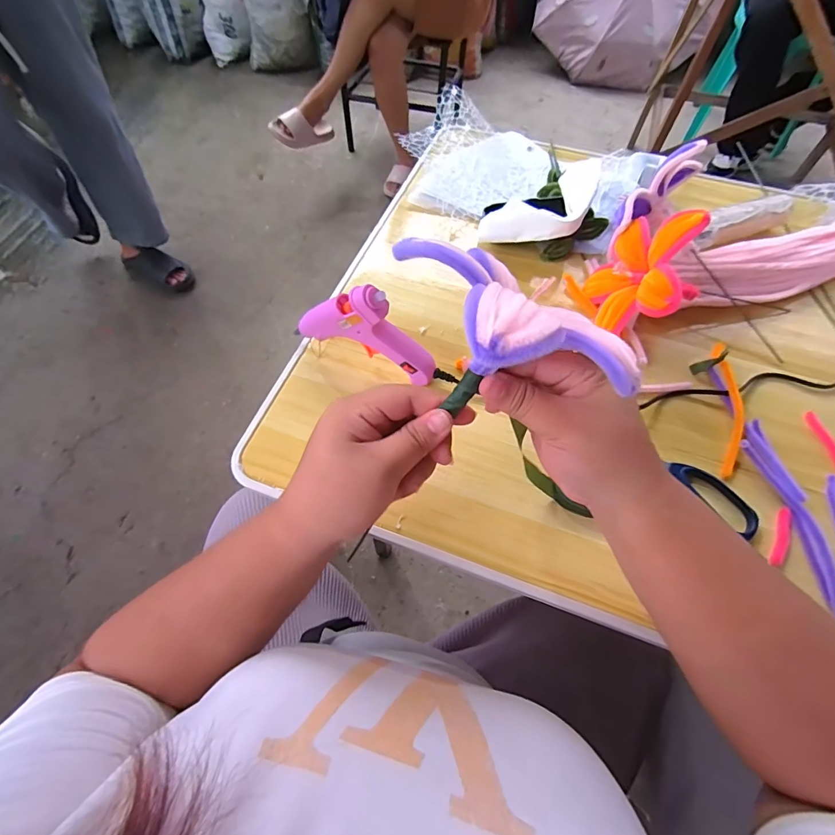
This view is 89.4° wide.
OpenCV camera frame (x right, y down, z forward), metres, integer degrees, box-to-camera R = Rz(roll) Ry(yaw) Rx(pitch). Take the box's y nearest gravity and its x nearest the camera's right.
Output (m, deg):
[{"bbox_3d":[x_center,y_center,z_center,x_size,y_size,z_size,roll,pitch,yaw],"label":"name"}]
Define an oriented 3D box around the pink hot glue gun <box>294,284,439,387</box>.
[{"bbox_3d":[-0.047,-0.076,0.362,0.129,0.081,0.025,22,64,11],"label":"pink hot glue gun"}]

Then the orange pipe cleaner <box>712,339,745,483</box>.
[{"bbox_3d":[0.281,-0.011,0.382,0.020,0.010,0.140,12,62,6],"label":"orange pipe cleaner"}]

